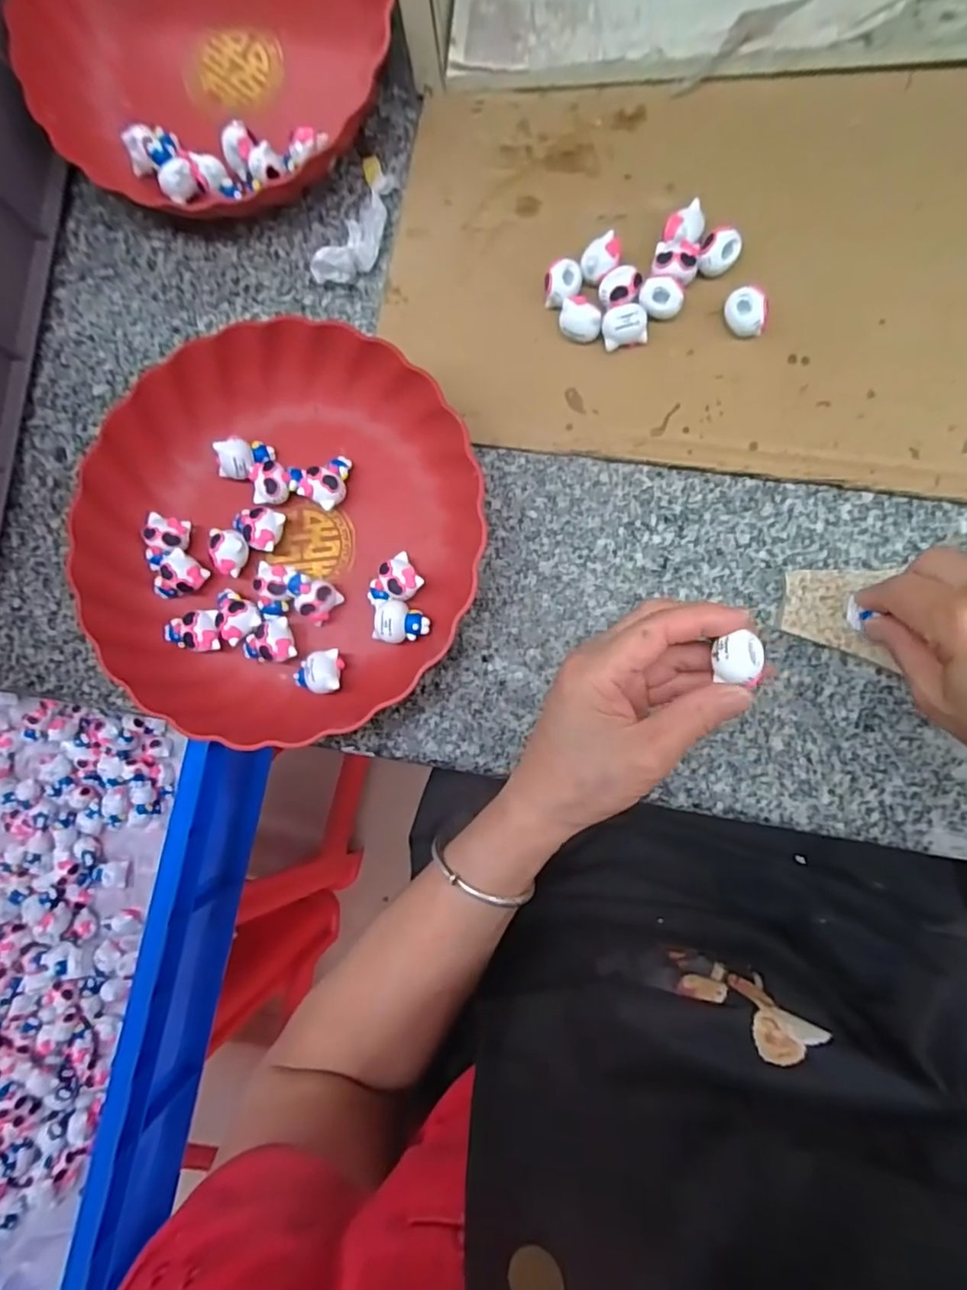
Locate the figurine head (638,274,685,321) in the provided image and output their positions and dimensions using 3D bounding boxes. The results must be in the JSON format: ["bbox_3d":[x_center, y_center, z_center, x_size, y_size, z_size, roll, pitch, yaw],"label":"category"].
[{"bbox_3d":[0.106,-0.205,0.357,0.025,0.018,0.021,9,87,8],"label":"figurine head"}]

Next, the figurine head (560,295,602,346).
[{"bbox_3d":[0.059,-0.196,0.362,0.025,0.018,0.022,9,87,8],"label":"figurine head"}]

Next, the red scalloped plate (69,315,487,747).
[{"bbox_3d":[-0.121,-0.069,0.363,0.230,0.050,0.237,0,86,7],"label":"red scalloped plate"}]

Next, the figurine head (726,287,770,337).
[{"bbox_3d":[0.153,-0.193,0.350,0.025,0.020,0.020,29,90,8],"label":"figurine head"}]

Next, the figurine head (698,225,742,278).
[{"bbox_3d":[0.139,-0.231,0.355,0.022,0.019,0.021,0,86,7],"label":"figurine head"}]

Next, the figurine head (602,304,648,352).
[{"bbox_3d":[0.084,-0.190,0.357,0.025,0.019,0.020,-9,85,6],"label":"figurine head"}]

